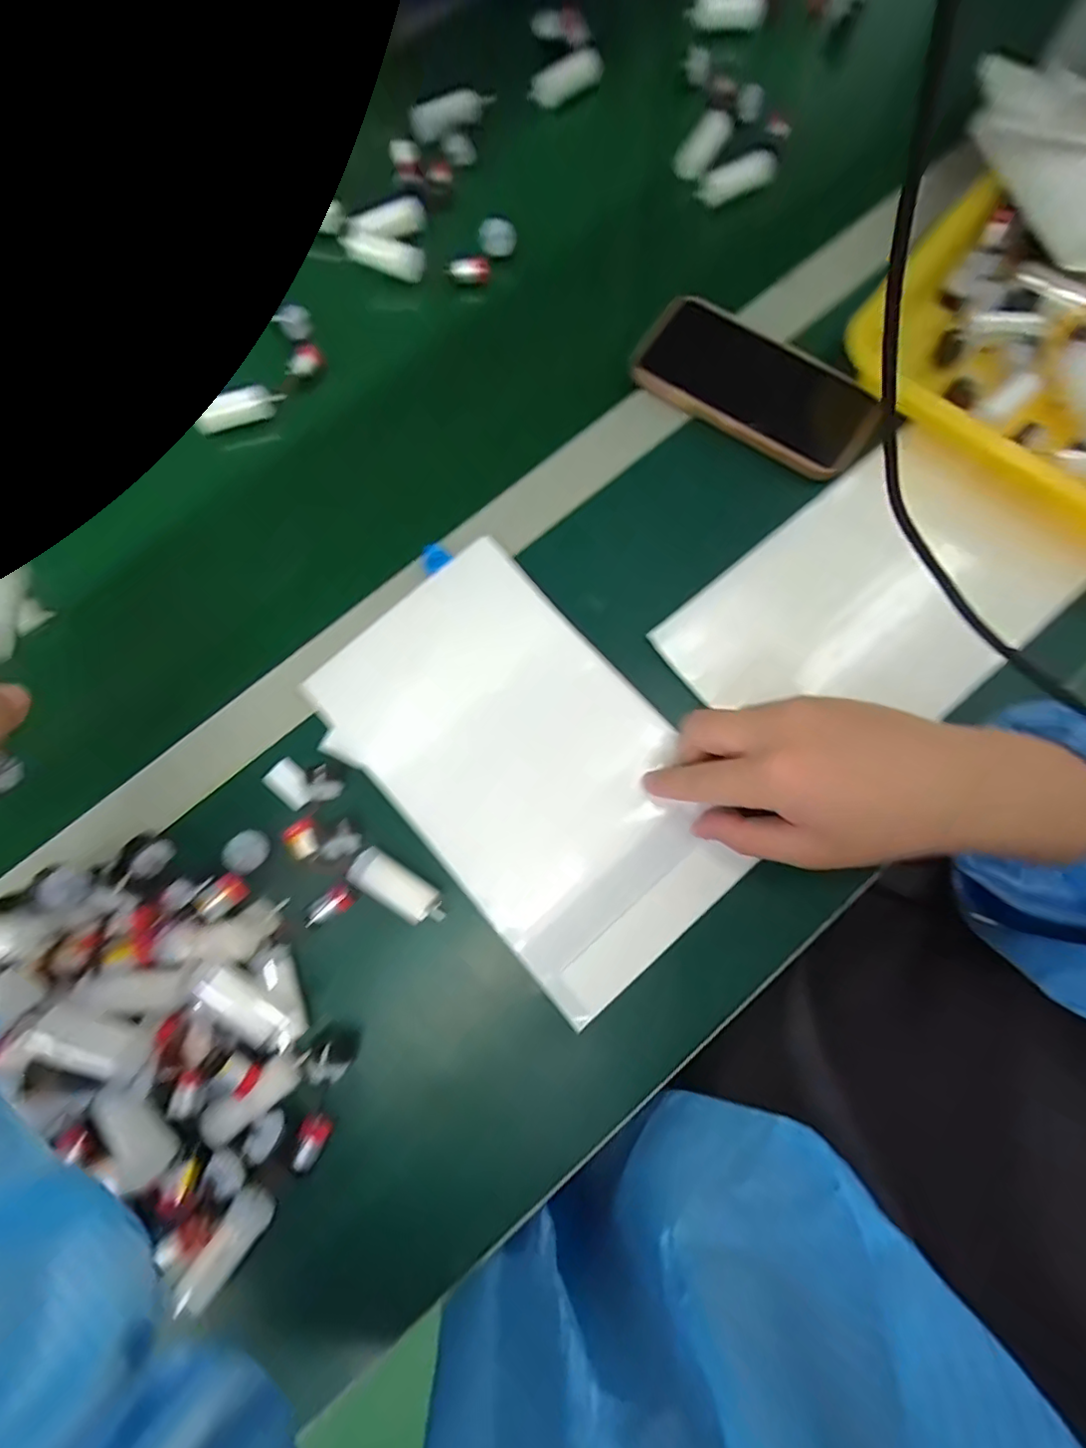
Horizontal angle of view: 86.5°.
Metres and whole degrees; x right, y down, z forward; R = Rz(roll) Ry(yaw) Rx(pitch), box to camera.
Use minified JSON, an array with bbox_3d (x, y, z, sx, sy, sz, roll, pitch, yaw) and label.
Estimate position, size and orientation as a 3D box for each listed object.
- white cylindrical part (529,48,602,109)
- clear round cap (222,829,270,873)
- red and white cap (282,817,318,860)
[{"bbox_3d":[0.018,-0.539,0.481,0.069,0.023,0.020,19,77,36],"label":"white cylindrical part"},{"bbox_3d":[-0.170,0.073,0.334,0.018,0.016,0.024,29,79,7],"label":"clear round cap"},{"bbox_3d":[-0.139,0.066,0.330,0.016,0.012,0.022,-26,78,-5],"label":"red and white cap"}]

